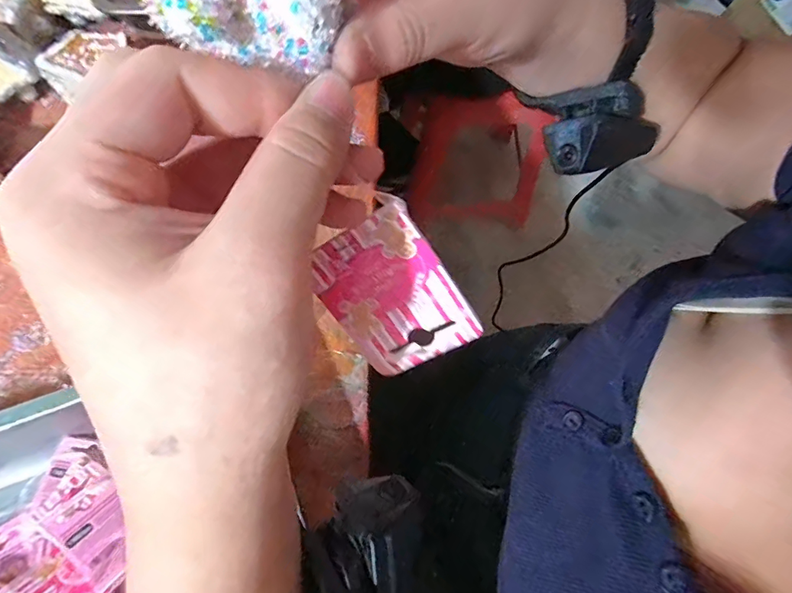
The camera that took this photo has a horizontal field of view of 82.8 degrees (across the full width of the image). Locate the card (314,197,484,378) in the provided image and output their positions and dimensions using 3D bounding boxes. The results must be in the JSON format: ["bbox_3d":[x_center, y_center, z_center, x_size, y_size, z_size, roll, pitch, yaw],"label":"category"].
[{"bbox_3d":[-0.002,0.001,0.162,0.045,0.004,0.058,-27,114,19],"label":"card"}]

